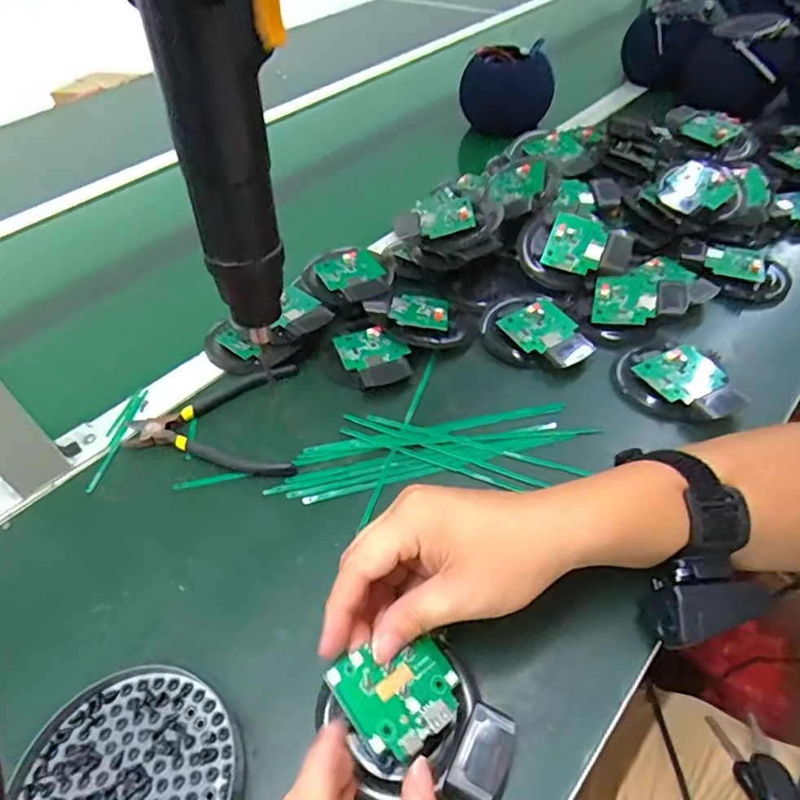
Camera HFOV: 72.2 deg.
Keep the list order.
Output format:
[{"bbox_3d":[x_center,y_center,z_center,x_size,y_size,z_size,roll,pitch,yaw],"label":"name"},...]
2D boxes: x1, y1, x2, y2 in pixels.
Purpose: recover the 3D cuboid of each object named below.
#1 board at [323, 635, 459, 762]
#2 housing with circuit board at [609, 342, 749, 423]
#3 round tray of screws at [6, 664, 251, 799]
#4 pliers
[{"bbox_3d":[0.000,0.147,0.283,0.057,0.007,0.053,-23,59,-35],"label":"board"},{"bbox_3d":[0.229,-0.018,0.454,0.094,0.020,0.079,25,54,24],"label":"housing with circuit board"},{"bbox_3d":[-0.138,0.201,0.285,0.107,0.013,0.115,-2,47,2],"label":"round tray of screws"},{"bbox_3d":[-0.154,0.023,0.450,0.135,0.011,0.117,-9,47,-4],"label":"pliers"}]

